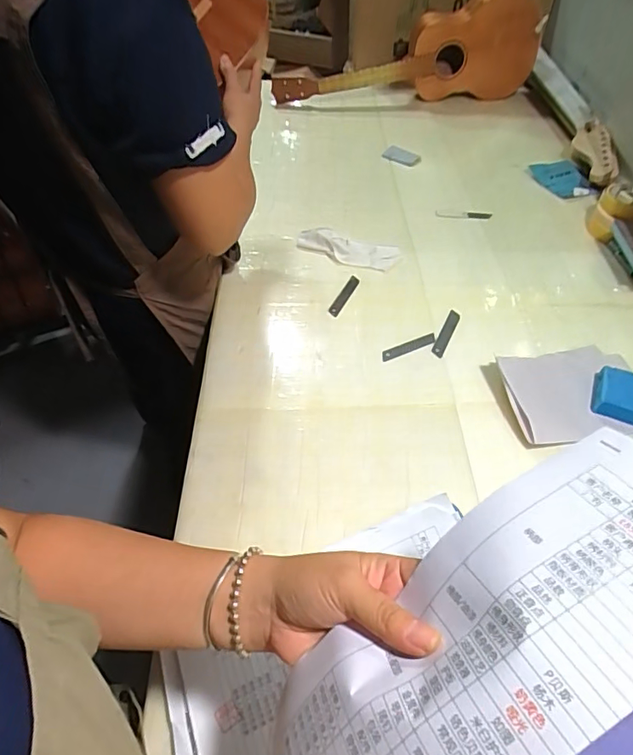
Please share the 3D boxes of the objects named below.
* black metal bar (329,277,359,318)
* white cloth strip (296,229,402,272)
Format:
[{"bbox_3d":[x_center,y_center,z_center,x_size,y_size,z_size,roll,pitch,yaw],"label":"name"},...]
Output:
[{"bbox_3d":[0.043,-0.126,0.760,0.020,0.004,0.092,18,54,17],"label":"black metal bar"},{"bbox_3d":[0.049,-0.217,0.826,0.176,0.022,0.061,14,52,14],"label":"white cloth strip"}]

